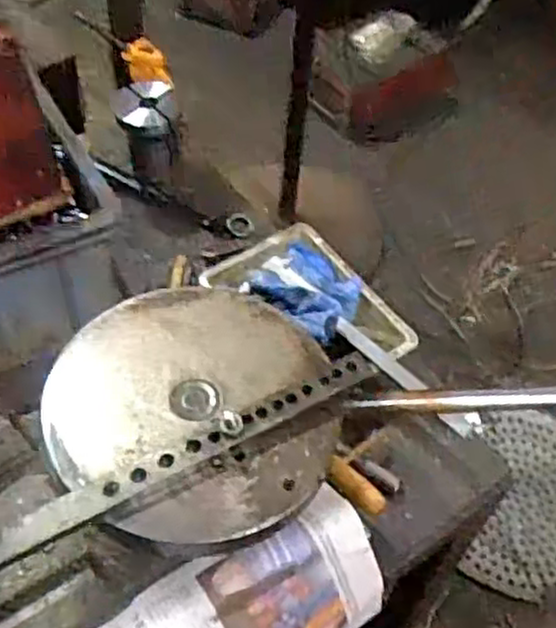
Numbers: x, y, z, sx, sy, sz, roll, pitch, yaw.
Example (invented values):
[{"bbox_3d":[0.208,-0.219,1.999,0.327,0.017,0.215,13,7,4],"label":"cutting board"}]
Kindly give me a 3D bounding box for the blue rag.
[{"bbox_3d":[0.027,-0.027,0.669,0.092,0.033,0.113,-34,61,-28],"label":"blue rag"}]

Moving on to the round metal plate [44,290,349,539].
[{"bbox_3d":[-0.055,0.056,0.493,0.187,0.013,0.180,4,52,-5],"label":"round metal plate"}]

